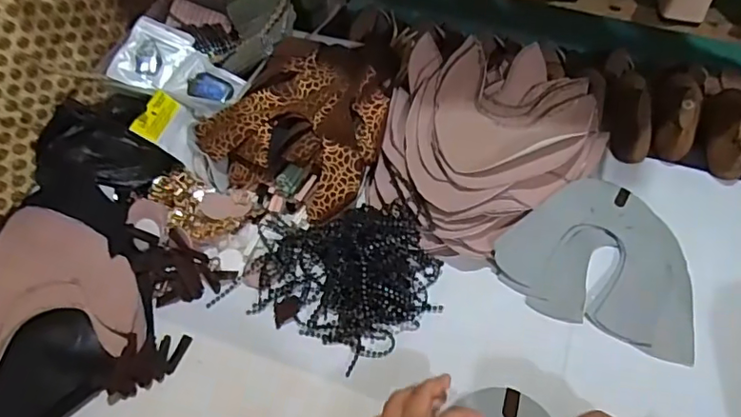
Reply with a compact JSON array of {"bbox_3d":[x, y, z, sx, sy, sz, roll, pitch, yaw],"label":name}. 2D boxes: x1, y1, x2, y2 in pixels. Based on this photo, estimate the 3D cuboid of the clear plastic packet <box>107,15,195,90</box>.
[{"bbox_3d":[-0.268,-0.191,0.671,0.074,0.007,0.100,18,65,-7],"label":"clear plastic packet"}]

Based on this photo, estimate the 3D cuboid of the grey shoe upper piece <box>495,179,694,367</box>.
[{"bbox_3d":[0.234,0.045,0.551,0.183,0.006,0.174,20,57,17],"label":"grey shoe upper piece"}]

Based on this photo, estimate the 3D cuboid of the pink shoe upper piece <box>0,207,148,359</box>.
[{"bbox_3d":[-0.317,0.084,0.527,0.165,0.043,0.179,-20,56,-12],"label":"pink shoe upper piece"}]

